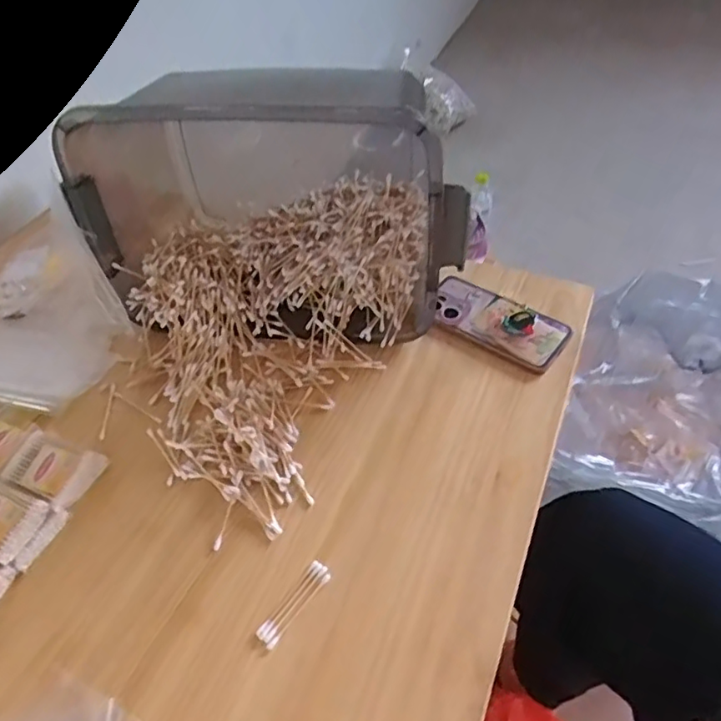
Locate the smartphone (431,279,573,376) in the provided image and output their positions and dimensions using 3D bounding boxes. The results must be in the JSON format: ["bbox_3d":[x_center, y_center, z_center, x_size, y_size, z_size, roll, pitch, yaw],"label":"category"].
[{"bbox_3d":[0.148,-0.049,0.656,0.166,0.023,0.075,33,59,28],"label":"smartphone"}]

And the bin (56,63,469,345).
[{"bbox_3d":[-0.086,-0.188,0.646,0.379,0.227,0.237,1,49,5],"label":"bin"}]

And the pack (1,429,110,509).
[{"bbox_3d":[-0.283,0.099,0.544,0.075,0.029,0.061,16,52,17],"label":"pack"}]

